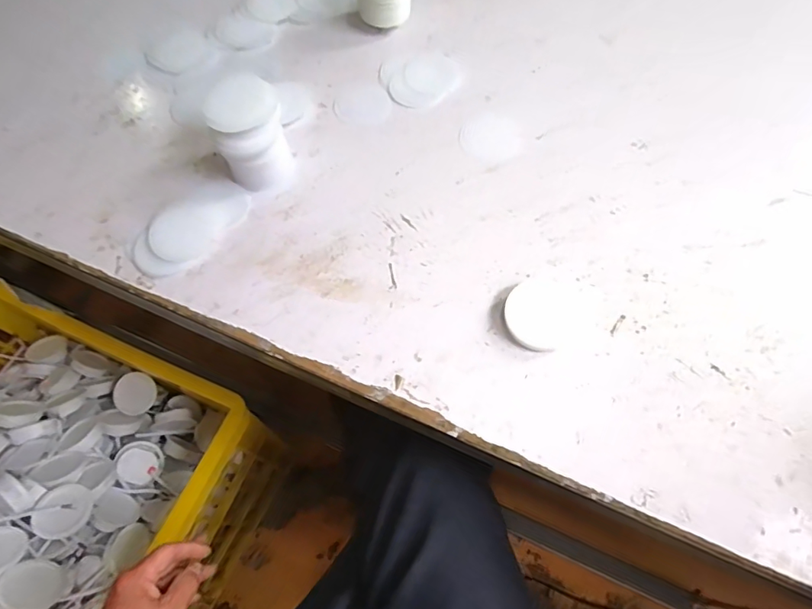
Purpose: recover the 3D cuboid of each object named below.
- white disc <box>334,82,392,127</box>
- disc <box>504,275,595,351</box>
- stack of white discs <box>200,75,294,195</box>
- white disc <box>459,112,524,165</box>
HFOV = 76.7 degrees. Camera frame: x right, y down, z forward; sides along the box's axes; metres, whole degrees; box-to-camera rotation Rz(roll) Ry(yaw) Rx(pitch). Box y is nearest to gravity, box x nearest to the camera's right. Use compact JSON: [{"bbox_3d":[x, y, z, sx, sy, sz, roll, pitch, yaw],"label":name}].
[{"bbox_3d":[-0.046,-0.215,0.549,0.057,0.004,0.061,0,65,1],"label":"white disc"},{"bbox_3d":[0.122,0.006,0.438,0.076,0.012,0.064,-38,70,-16],"label":"disc"},{"bbox_3d":[-0.140,-0.155,0.472,0.064,0.086,0.056,-24,67,-10],"label":"stack of white discs"},{"bbox_3d":[0.088,-0.172,0.527,0.061,0.004,0.065,0,65,1],"label":"white disc"}]

